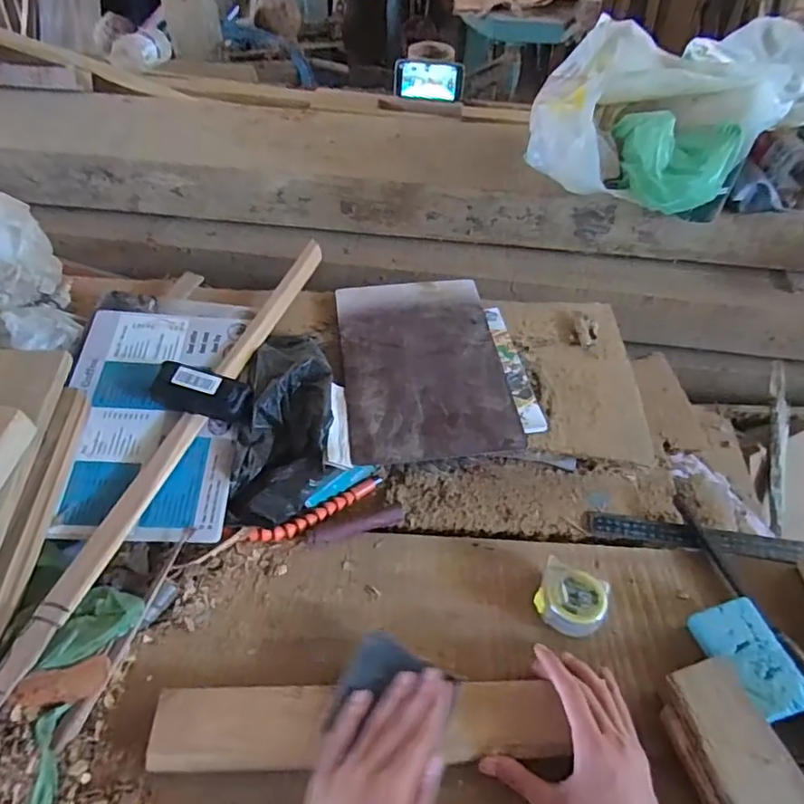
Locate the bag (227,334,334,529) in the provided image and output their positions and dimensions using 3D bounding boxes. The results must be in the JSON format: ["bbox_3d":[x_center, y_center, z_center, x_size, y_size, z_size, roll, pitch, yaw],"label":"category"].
[{"bbox_3d":[-0.132,0.017,0.660,0.103,0.058,0.252,3,62,0],"label":"bag"}]

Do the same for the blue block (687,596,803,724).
[{"bbox_3d":[0.328,0.242,0.533,0.064,0.023,0.102,-23,51,3],"label":"blue block"}]

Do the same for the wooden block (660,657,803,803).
[{"bbox_3d":[0.289,0.314,0.464,0.085,0.039,0.179,-10,51,-10],"label":"wooden block"}]

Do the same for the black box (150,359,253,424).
[{"bbox_3d":[-0.224,-0.011,0.642,0.108,0.023,0.049,18,50,-6],"label":"black box"}]

